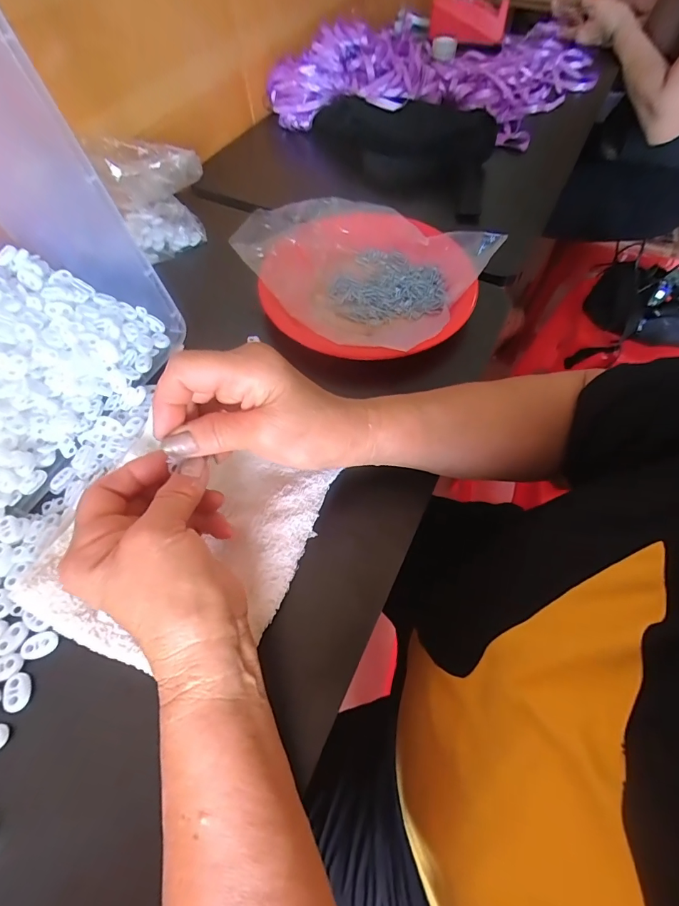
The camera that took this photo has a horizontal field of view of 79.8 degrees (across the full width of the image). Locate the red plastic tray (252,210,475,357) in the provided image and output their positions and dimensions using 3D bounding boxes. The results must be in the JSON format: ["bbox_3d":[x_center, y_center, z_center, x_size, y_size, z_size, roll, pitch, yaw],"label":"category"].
[{"bbox_3d":[0.032,-0.191,0.446,0.228,0.047,0.224,23,63,13],"label":"red plastic tray"}]

